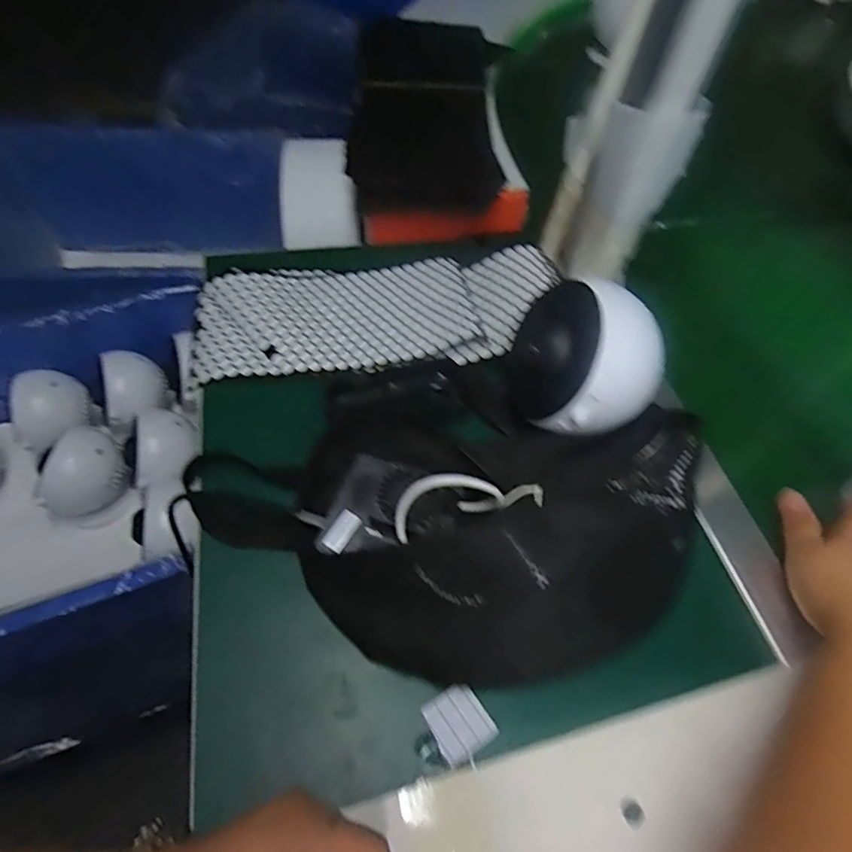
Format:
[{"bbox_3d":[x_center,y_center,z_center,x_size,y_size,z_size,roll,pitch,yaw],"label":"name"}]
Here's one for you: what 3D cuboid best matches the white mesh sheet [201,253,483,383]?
[{"bbox_3d":[-0.077,-0.098,0.474,0.231,0.018,0.117,-9,55,-10],"label":"white mesh sheet"}]

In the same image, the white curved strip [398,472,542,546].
[{"bbox_3d":[0.025,0.041,0.314,0.089,0.041,0.021,-12,55,-12],"label":"white curved strip"}]

